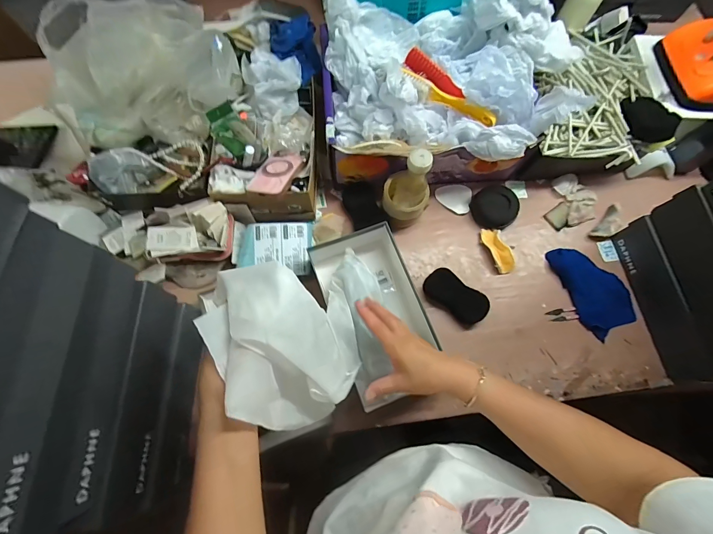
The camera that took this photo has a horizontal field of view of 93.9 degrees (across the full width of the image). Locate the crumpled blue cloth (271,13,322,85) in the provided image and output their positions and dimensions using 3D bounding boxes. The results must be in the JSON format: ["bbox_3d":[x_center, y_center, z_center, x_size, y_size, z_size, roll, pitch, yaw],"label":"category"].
[{"bbox_3d":[-0.126,-0.447,0.682,0.096,0.046,0.131,-6,73,-3],"label":"crumpled blue cloth"}]

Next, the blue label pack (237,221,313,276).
[{"bbox_3d":[-0.159,-0.042,0.650,0.139,0.039,0.118,1,73,-1],"label":"blue label pack"}]

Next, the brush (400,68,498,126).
[{"bbox_3d":[0.170,-0.313,0.617,0.188,0.031,0.032,25,74,6],"label":"brush"}]

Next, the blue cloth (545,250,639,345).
[{"bbox_3d":[0.475,0.040,0.667,0.110,0.022,0.182,-18,74,-7],"label":"blue cloth"}]

